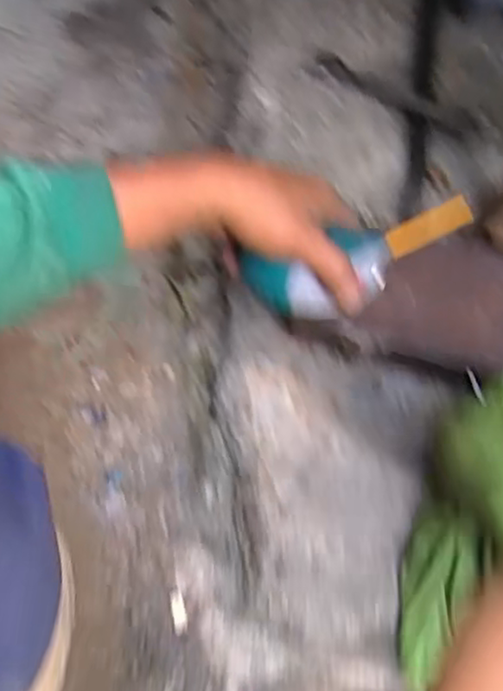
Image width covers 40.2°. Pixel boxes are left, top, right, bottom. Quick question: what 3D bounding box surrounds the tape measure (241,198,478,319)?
[{"bbox_3d":[0.090,-0.071,0.521,0.210,0.050,0.062,-26,67,-35],"label":"tape measure"}]

